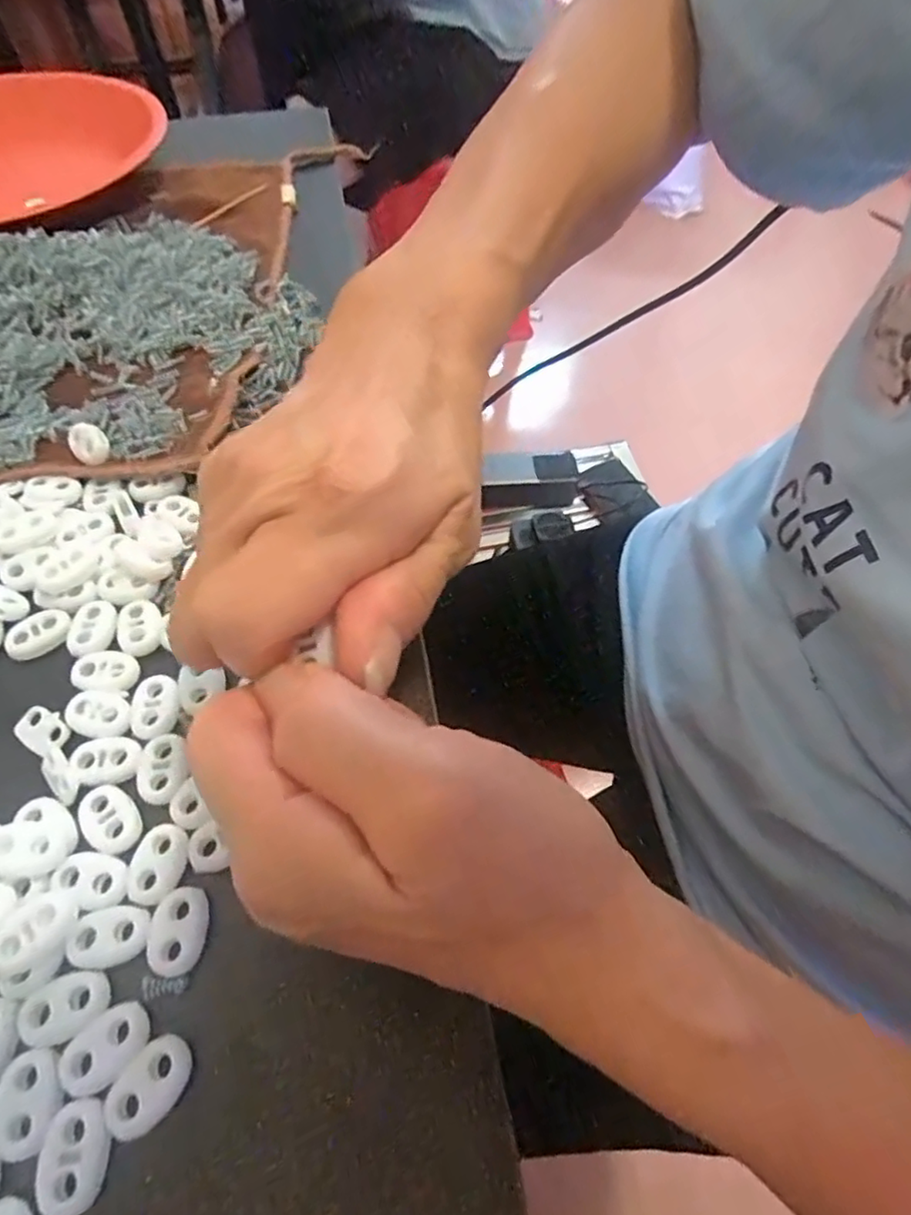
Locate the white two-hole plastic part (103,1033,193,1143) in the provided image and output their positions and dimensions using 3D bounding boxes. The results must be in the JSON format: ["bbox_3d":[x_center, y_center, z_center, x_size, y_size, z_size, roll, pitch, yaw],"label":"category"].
[{"bbox_3d":[-0.079,0.122,0.157,0.015,0.004,0.022,35,63,18],"label":"white two-hole plastic part"}]

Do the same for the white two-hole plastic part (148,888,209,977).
[{"bbox_3d":[-0.080,0.092,0.177,0.016,0.004,0.023,-2,58,-3],"label":"white two-hole plastic part"}]

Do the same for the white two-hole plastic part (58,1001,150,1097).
[{"bbox_3d":[-0.092,0.115,0.161,0.022,0.004,0.014,-35,66,-21],"label":"white two-hole plastic part"}]

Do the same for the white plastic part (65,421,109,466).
[{"bbox_3d":[-0.159,-0.071,0.269,0.015,0.007,0.021,-34,65,-20],"label":"white plastic part"}]

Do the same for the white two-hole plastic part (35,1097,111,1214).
[{"bbox_3d":[-0.093,0.133,0.150,0.015,0.004,0.022,-4,58,-4],"label":"white two-hole plastic part"}]

